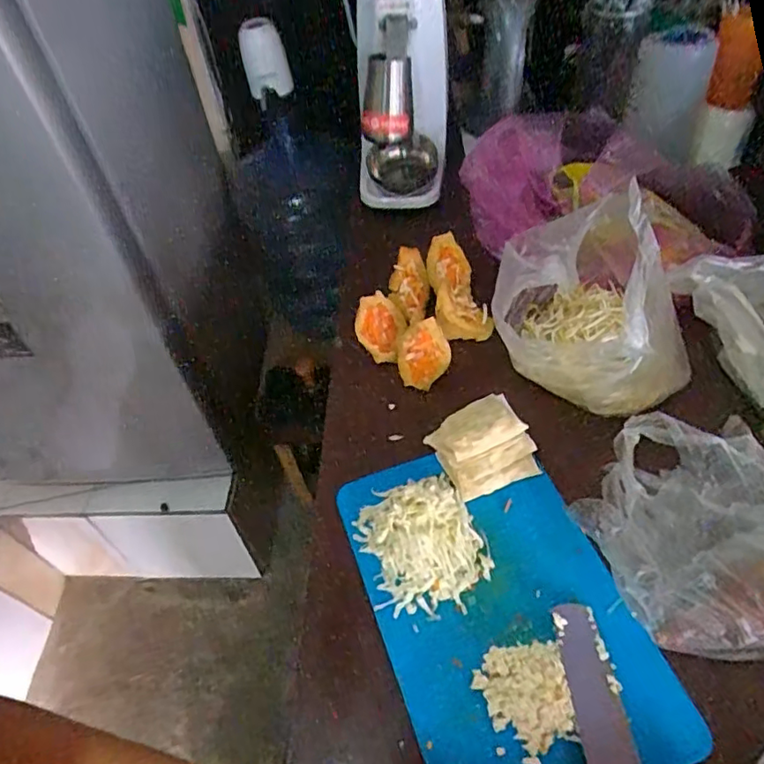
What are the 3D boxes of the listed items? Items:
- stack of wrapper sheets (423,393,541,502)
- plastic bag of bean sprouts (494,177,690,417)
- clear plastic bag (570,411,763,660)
[{"bbox_3d":[0.091,0.056,0.533,0.083,0.055,0.078,-19,51,-10],"label":"stack of wrapper sheets"},{"bbox_3d":[0.195,-0.074,0.546,0.158,0.154,0.155,-14,50,-5],"label":"plastic bag of bean sprouts"},{"bbox_3d":[0.254,0.106,0.443,0.193,0.072,0.182,-2,50,4],"label":"clear plastic bag"}]

